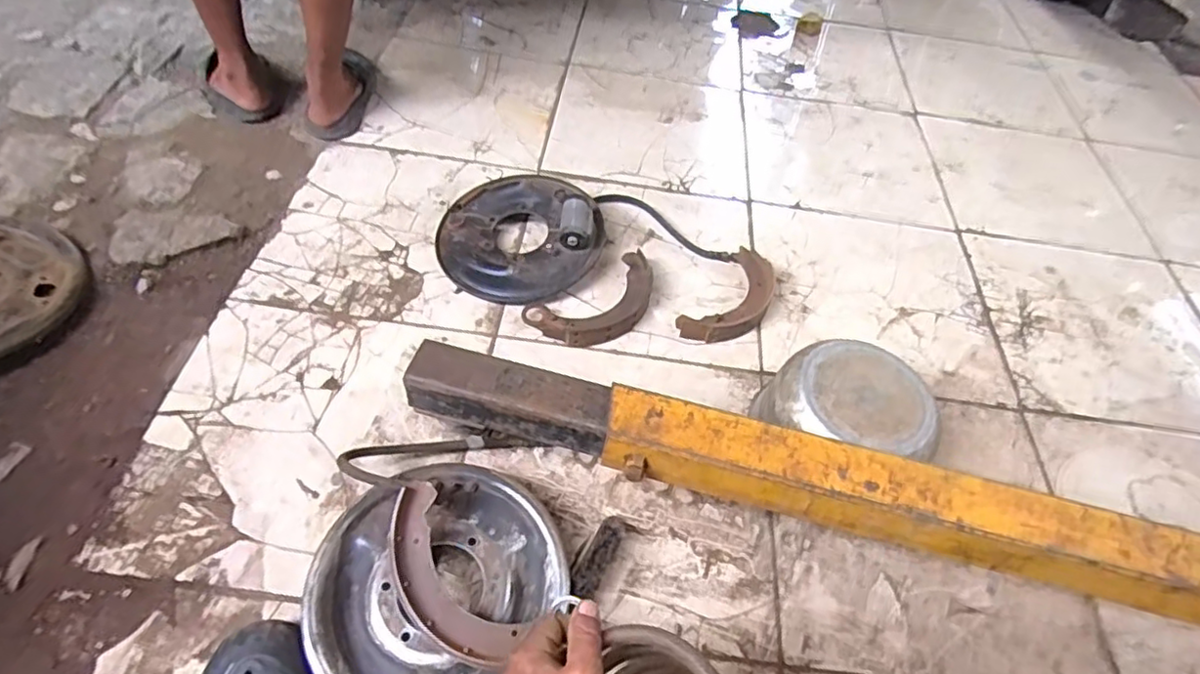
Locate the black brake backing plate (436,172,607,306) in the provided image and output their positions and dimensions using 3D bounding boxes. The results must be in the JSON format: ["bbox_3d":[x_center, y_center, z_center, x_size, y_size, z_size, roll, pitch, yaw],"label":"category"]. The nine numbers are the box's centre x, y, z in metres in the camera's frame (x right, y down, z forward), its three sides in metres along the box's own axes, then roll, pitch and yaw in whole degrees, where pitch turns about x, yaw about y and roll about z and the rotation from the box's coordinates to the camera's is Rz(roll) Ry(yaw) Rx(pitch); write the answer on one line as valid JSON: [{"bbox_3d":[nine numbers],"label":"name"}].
[{"bbox_3d":[-0.135,-0.173,1.069,0.268,0.082,0.242,22,54,11],"label":"black brake backing plate"}]

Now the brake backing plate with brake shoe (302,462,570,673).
[{"bbox_3d":[-0.181,0.258,0.697,0.239,0.122,0.262,3,53,-3],"label":"brake backing plate with brake shoe"}]

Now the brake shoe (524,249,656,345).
[{"bbox_3d":[0.001,-0.051,1.011,0.223,0.032,0.119,-29,60,-24],"label":"brake shoe"}]

